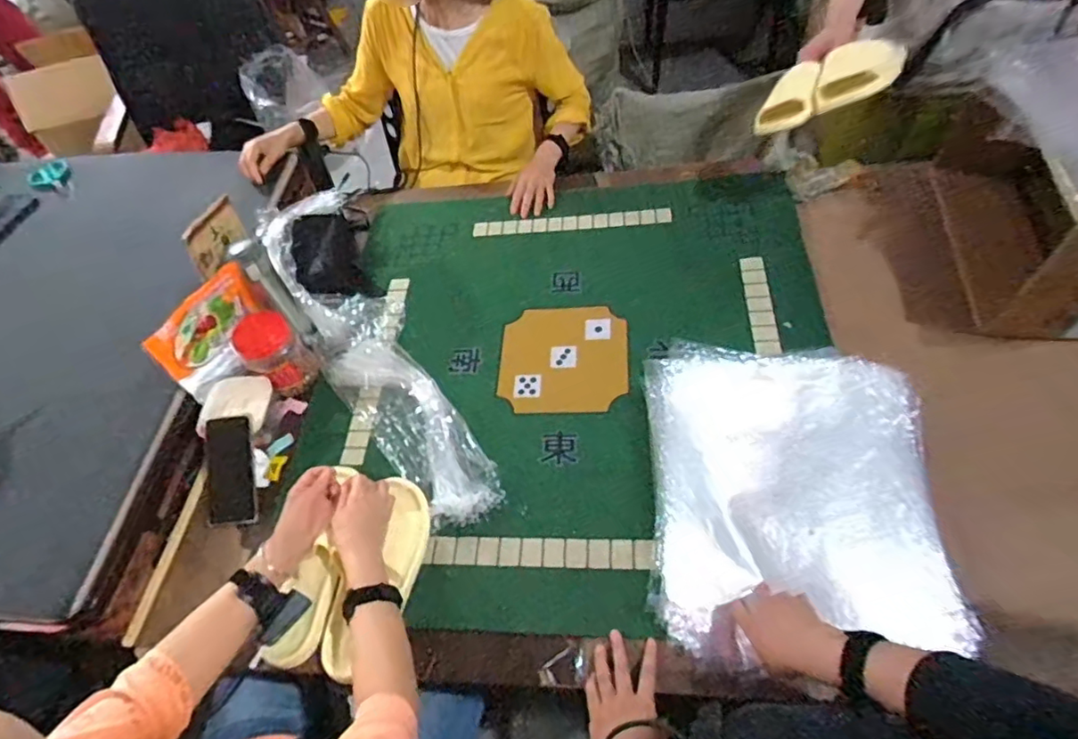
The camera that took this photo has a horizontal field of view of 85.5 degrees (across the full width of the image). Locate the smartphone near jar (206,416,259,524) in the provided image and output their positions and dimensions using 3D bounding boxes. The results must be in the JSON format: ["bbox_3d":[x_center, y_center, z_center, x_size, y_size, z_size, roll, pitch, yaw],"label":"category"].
[{"bbox_3d":[-0.474,0.156,0.894,0.075,0.016,0.161,-7,84,-2],"label":"smartphone near jar"}]

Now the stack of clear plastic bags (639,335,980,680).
[{"bbox_3d":[0.321,0.144,0.751,0.337,0.052,0.395,1,59,3],"label":"stack of clear plastic bags"}]

